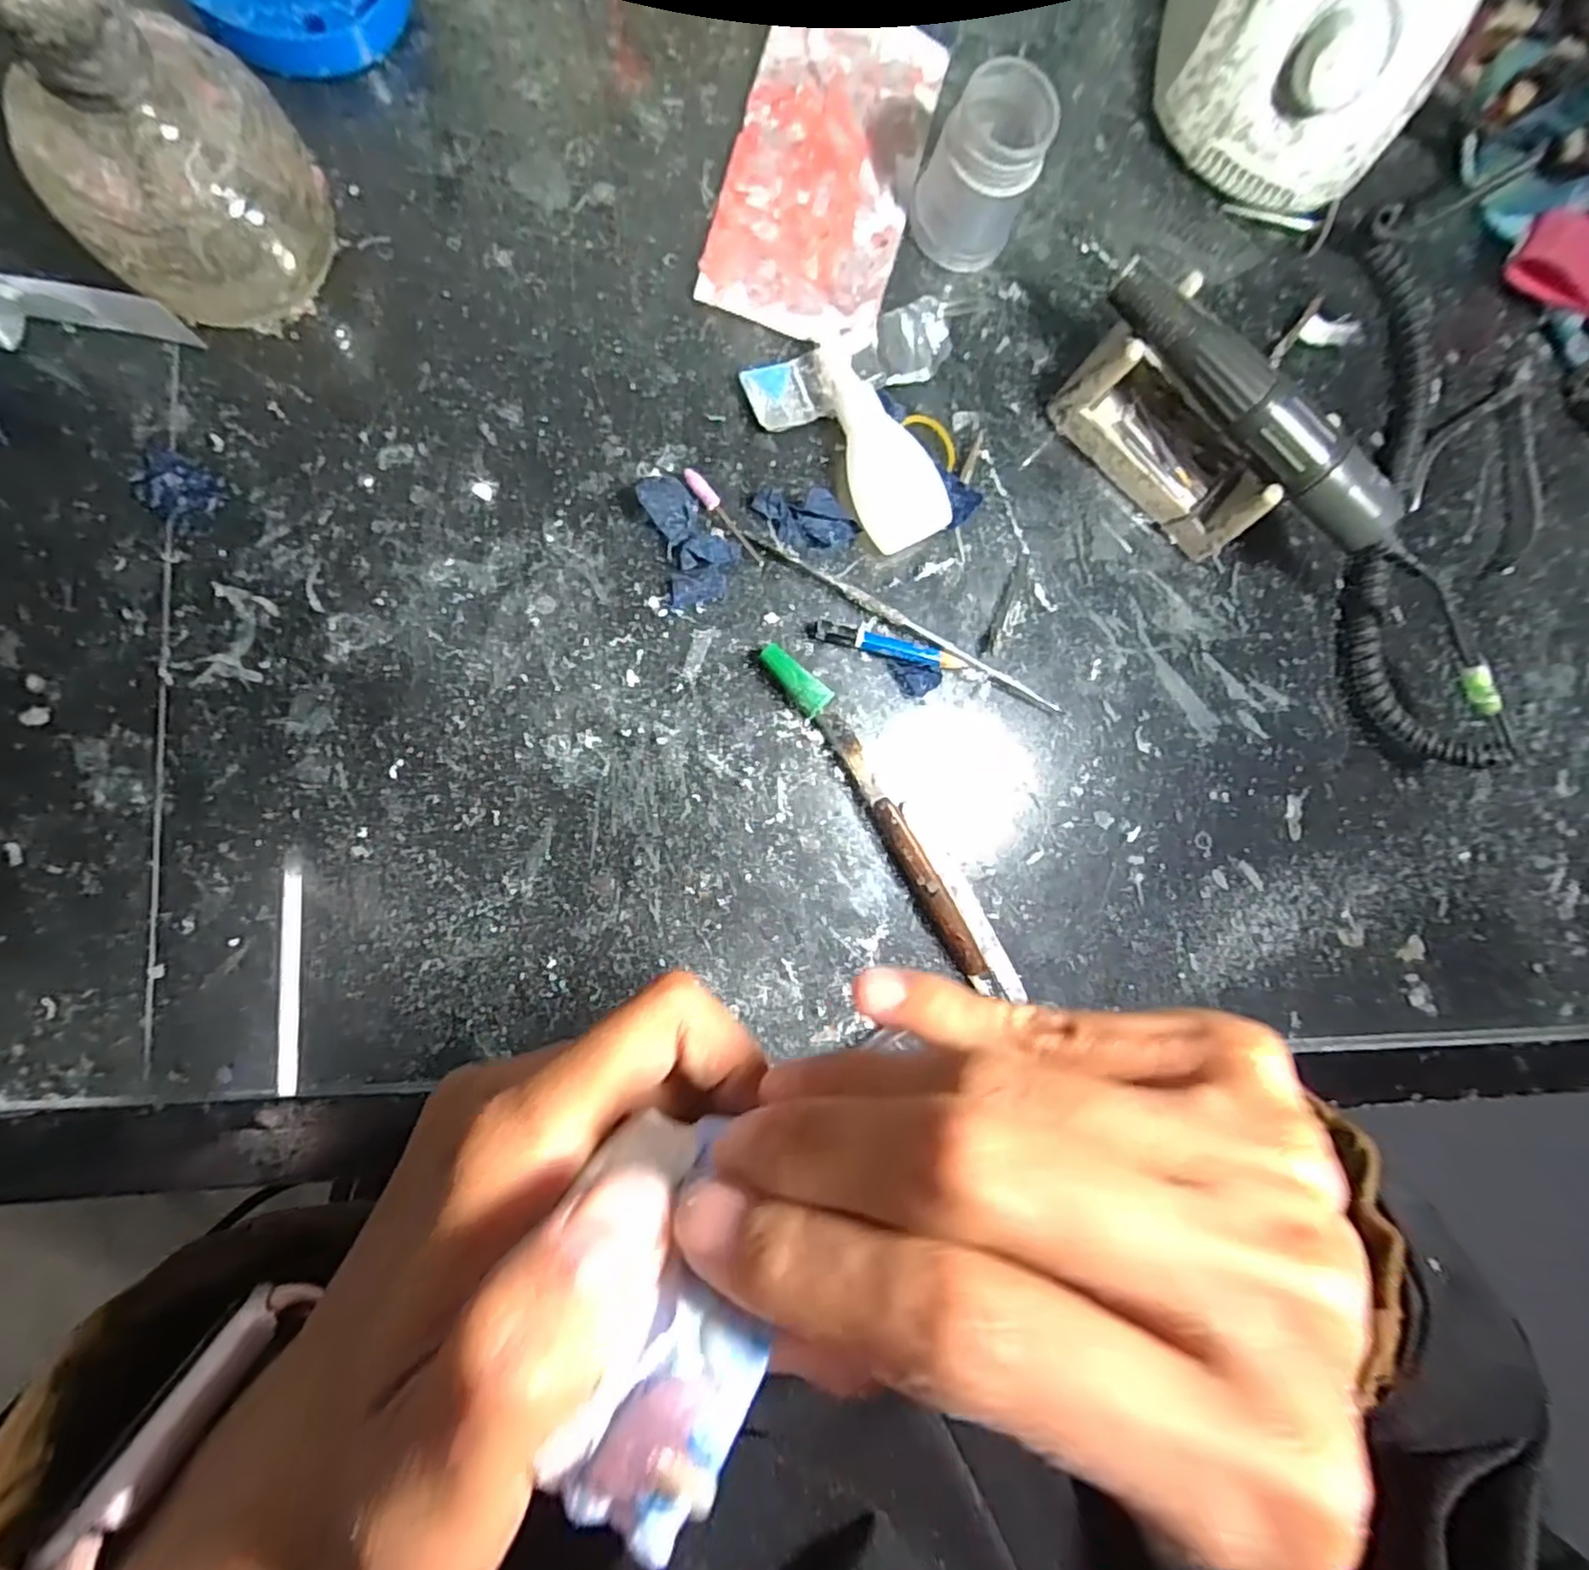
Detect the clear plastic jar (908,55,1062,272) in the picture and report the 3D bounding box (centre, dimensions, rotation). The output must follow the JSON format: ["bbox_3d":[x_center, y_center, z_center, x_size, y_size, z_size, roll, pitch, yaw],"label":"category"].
[{"bbox_3d":[0.076,-0.246,0.271,0.042,0.050,0.043,33,84,-8],"label":"clear plastic jar"}]

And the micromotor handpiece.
[{"bbox_3d":[0.181,-0.147,0.264,0.143,0.019,0.021,39,82,-6],"label":"micromotor handpiece"}]

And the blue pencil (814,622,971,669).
[{"bbox_3d":[0.041,-0.057,0.282,0.065,0.009,0.008,12,87,-10],"label":"blue pencil"}]

